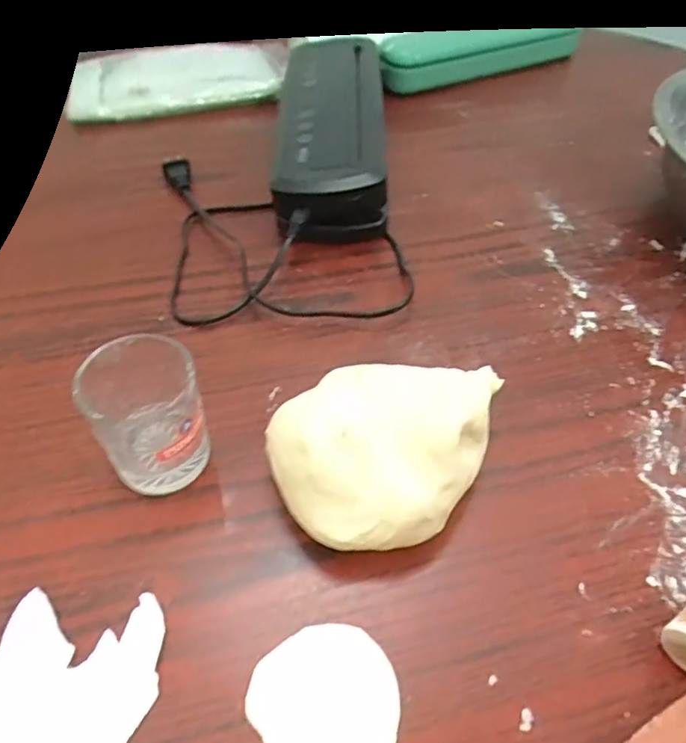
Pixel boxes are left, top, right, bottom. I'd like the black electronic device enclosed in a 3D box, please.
[{"bbox_3d":[-0.011,-0.258,0.616,0.112,0.061,0.348,1,51,1],"label":"black electronic device"}]

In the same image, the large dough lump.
[{"bbox_3d":[0.033,0.043,0.370,0.108,0.064,0.155,36,58,25],"label":"large dough lump"}]

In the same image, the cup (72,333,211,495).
[{"bbox_3d":[-0.120,0.028,0.362,0.062,0.087,0.065,0,50,0],"label":"cup"}]

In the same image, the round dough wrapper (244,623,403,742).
[{"bbox_3d":[-0.008,0.168,0.302,0.073,0.004,0.072,0,50,0],"label":"round dough wrapper"}]

